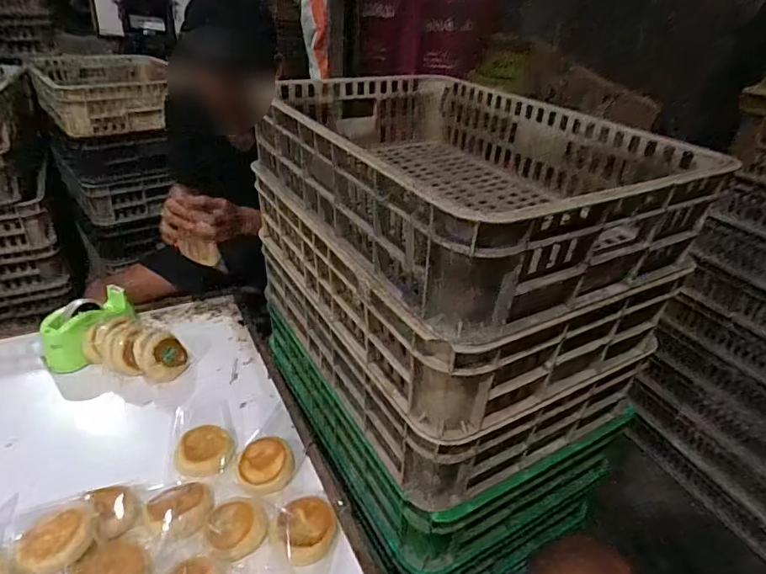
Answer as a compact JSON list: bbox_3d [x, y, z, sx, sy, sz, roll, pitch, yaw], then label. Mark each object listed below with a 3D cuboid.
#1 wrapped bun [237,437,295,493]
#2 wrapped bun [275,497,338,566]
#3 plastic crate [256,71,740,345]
[{"bbox_3d":[-0.202,0.305,0.824,0.095,0.032,0.100,-2,33,-9],"label":"wrapped bun"},{"bbox_3d":[-0.115,0.366,0.732,0.092,0.035,0.098,3,33,-2],"label":"wrapped bun"},{"bbox_3d":[0.088,-0.179,0.711,0.407,0.145,0.603,-15,37,-28],"label":"plastic crate"}]

